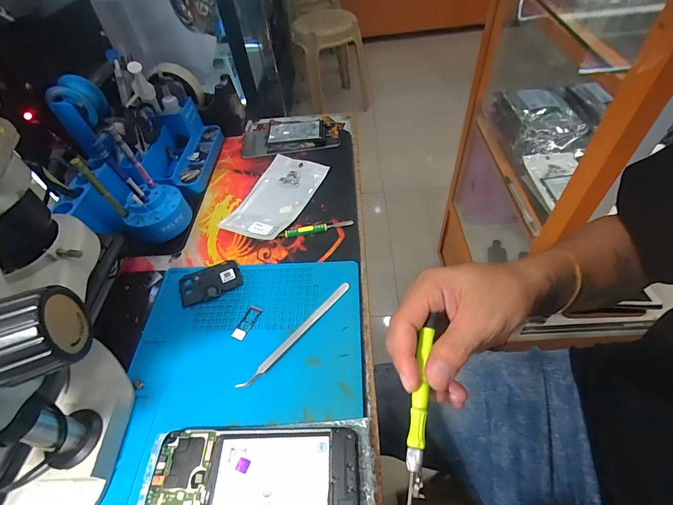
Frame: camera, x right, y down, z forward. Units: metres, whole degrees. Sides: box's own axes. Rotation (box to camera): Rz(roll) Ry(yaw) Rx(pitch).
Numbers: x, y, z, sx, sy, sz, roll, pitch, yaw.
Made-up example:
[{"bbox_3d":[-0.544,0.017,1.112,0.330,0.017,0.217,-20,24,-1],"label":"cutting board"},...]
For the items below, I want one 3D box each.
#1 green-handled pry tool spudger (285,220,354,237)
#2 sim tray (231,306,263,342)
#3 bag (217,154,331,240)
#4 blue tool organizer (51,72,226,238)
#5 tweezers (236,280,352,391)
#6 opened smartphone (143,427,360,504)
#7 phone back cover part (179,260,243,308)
[{"bbox_3d":[-0.022,-0.031,0.449,0.087,0.008,0.012,-10,51,-2],"label":"green-handled pry tool spudger"},{"bbox_3d":[-0.095,0.074,0.371,0.015,0.004,0.041,18,56,19],"label":"sim tray"},{"bbox_3d":[-0.084,-0.078,0.489,0.084,0.012,0.155,20,56,20],"label":"bag"},{"bbox_3d":[-0.262,-0.144,0.471,0.130,0.152,0.238,-1,51,5],"label":"blue tool organizer"},{"bbox_3d":[-0.038,0.082,0.358,0.010,0.006,0.148,33,62,28],"label":"tweezers"},{"bbox_3d":[-0.064,0.177,0.274,0.160,0.016,0.071,-3,51,4],"label":"opened smartphone"},{"bbox_3d":[-0.148,0.034,0.411,0.069,0.005,0.048,-21,52,-11],"label":"phone back cover part"}]

